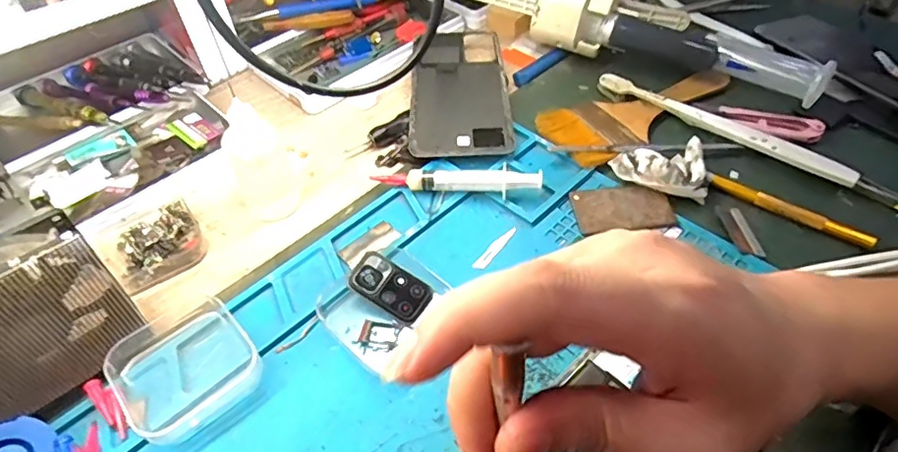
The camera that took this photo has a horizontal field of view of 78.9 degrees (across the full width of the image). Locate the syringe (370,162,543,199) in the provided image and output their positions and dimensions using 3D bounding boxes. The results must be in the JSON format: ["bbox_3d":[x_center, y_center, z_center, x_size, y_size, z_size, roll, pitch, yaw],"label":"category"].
[{"bbox_3d":[0.006,-0.029,0.361,0.108,0.017,0.016,0,50,2],"label":"syringe"}]

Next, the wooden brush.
[{"bbox_3d":[0.146,-0.091,0.414,0.160,0.007,0.062,-27,54,-20],"label":"wooden brush"}]

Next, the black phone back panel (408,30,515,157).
[{"bbox_3d":[0.008,-0.108,0.432,0.074,0.010,0.161,-1,50,0],"label":"black phone back panel"}]

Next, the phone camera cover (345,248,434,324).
[{"bbox_3d":[-0.033,0.034,0.308,0.046,0.004,0.027,33,60,7],"label":"phone camera cover"}]

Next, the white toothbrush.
[{"bbox_3d":[0.192,-0.073,0.393,0.183,0.015,0.013,33,58,26],"label":"white toothbrush"}]

